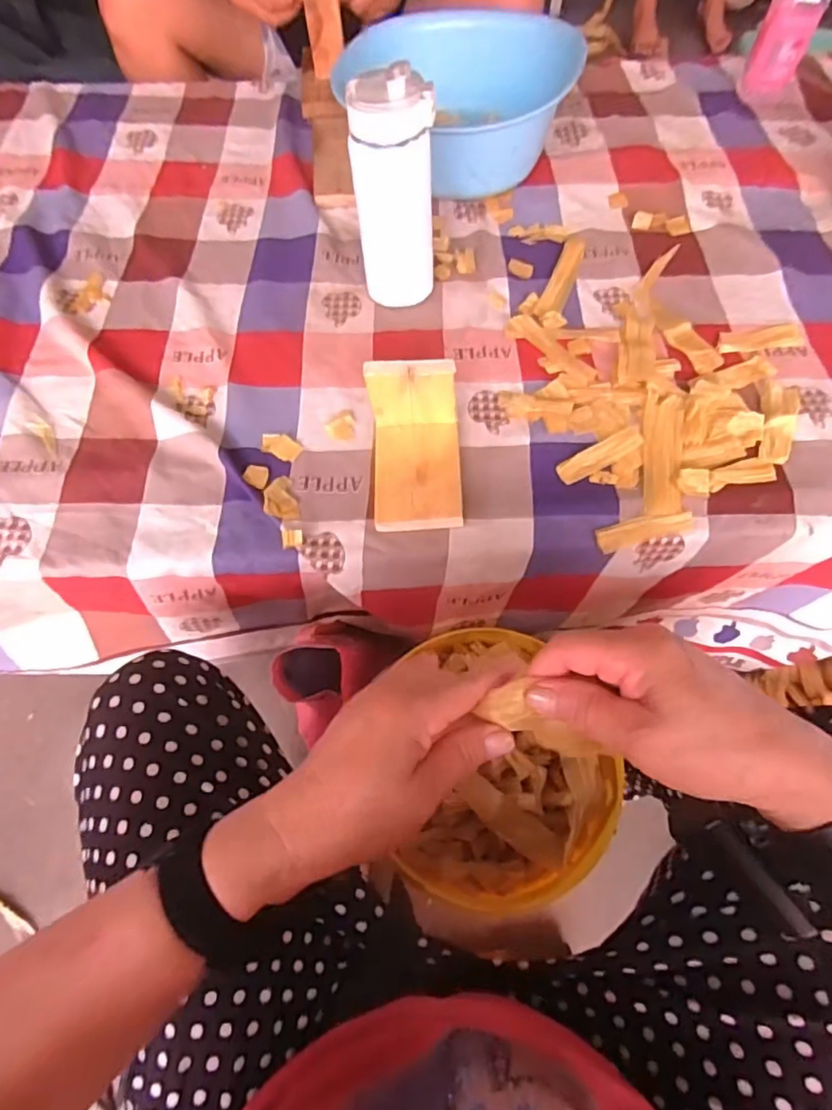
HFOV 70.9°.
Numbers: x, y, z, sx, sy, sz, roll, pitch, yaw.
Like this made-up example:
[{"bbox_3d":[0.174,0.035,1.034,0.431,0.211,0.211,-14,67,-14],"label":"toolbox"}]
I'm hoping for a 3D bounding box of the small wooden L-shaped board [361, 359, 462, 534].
[{"bbox_3d":[0.000,-0.090,0.496,0.076,0.077,0.122,-4,64,-1],"label":"small wooden L-shaped board"}]

